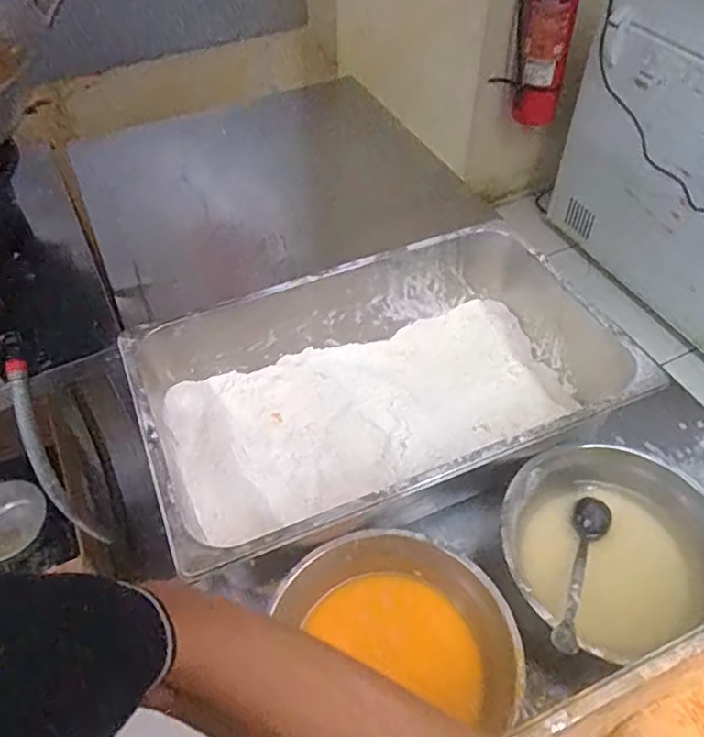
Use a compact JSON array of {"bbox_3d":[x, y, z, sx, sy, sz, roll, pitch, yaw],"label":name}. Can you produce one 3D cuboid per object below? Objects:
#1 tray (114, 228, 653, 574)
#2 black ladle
[{"bbox_3d":[0.042,0.025,0.734,0.541,0.143,0.329,-19,52,-14],"label":"tray"},{"bbox_3d":[0.226,0.201,0.609,0.035,0.039,0.193,21,34,18],"label":"black ladle"}]

